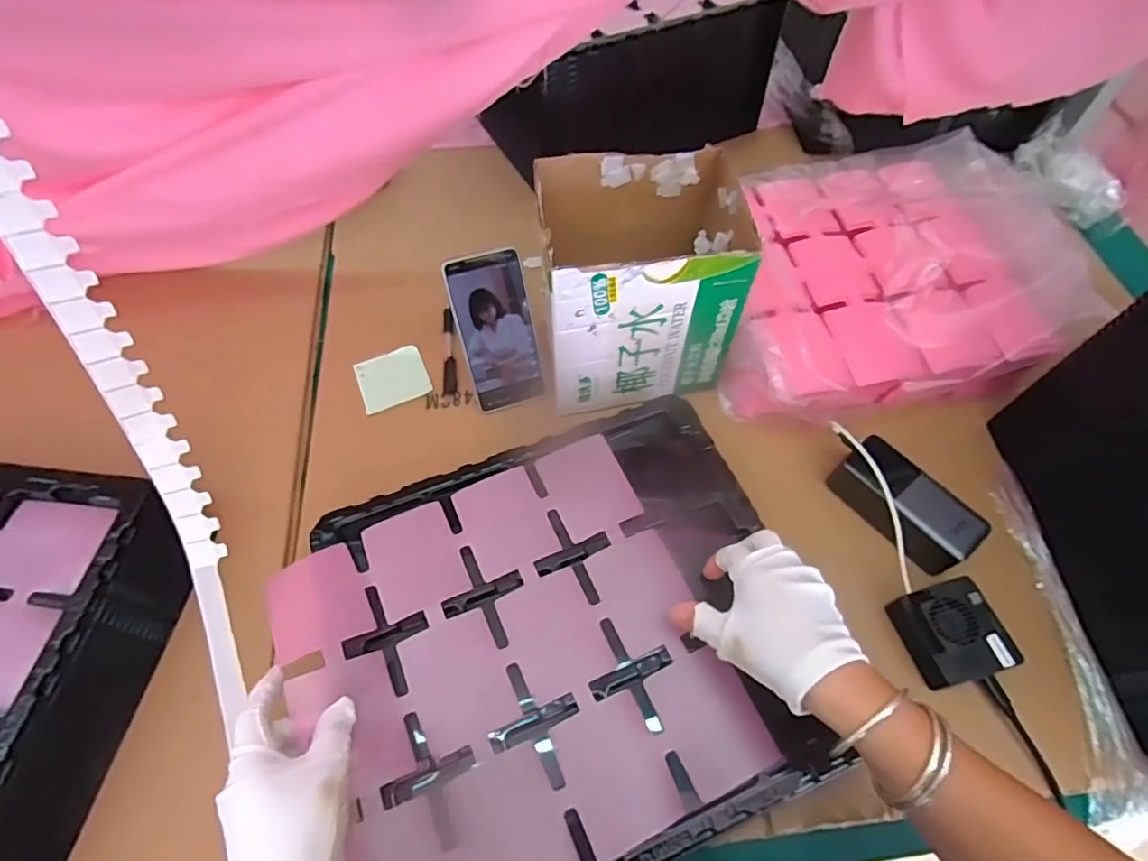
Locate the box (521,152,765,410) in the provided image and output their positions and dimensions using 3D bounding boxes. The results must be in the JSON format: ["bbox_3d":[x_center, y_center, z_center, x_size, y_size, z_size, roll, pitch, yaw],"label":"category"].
[{"bbox_3d":[0.060,-0.146,0.586,0.187,0.190,0.156,-7,61,-5],"label":"box"}]

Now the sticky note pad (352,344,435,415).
[{"bbox_3d":[-0.209,-0.061,0.669,0.076,0.010,0.072,-20,63,-12],"label":"sticky note pad"}]

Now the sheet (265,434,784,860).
[{"bbox_3d":[-0.050,0.176,0.455,0.304,0.020,0.297,-20,62,-17],"label":"sheet"}]

